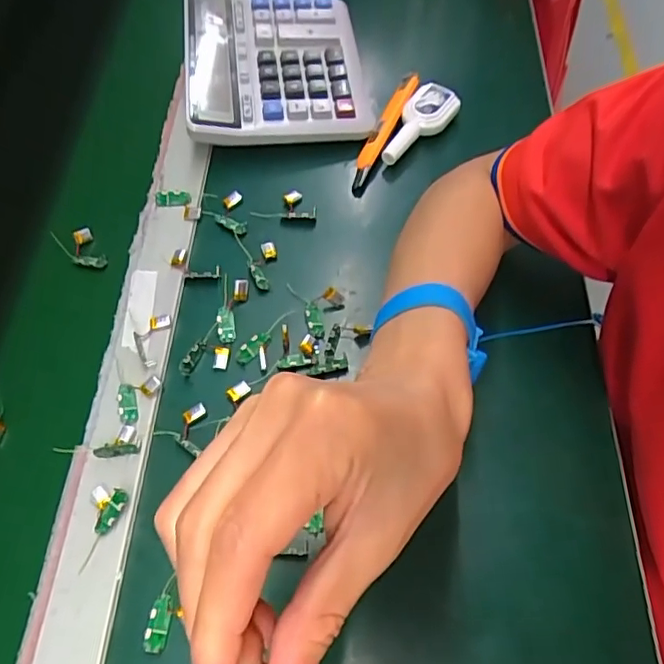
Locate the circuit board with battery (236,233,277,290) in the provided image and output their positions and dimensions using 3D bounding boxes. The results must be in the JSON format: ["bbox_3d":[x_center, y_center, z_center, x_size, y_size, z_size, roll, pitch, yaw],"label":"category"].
[{"bbox_3d":[-0.055,-0.059,0.435,0.024,0.005,0.056,-18,62,-8],"label":"circuit board with battery"}]

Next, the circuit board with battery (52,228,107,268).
[{"bbox_3d":[-0.204,-0.069,0.462,0.026,0.014,0.050,-37,66,-17],"label":"circuit board with battery"}]

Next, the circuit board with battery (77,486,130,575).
[{"bbox_3d":[-0.140,0.118,0.343,0.025,0.010,0.048,5,61,5],"label":"circuit board with battery"}]

